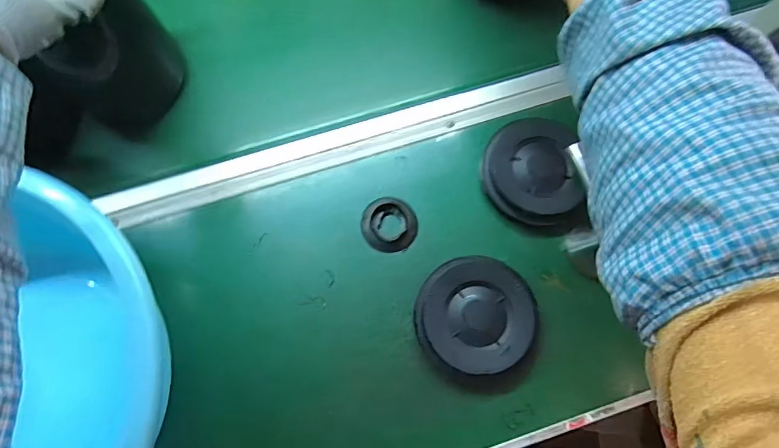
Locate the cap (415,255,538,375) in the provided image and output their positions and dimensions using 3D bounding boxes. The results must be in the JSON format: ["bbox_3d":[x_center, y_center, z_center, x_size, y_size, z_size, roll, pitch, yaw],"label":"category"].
[{"bbox_3d":[0.086,0.090,0.440,0.114,0.021,0.109,1,72,2],"label":"cap"}]

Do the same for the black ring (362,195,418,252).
[{"bbox_3d":[0.000,-0.001,0.472,0.059,0.016,0.059,-12,72,-2],"label":"black ring"}]

